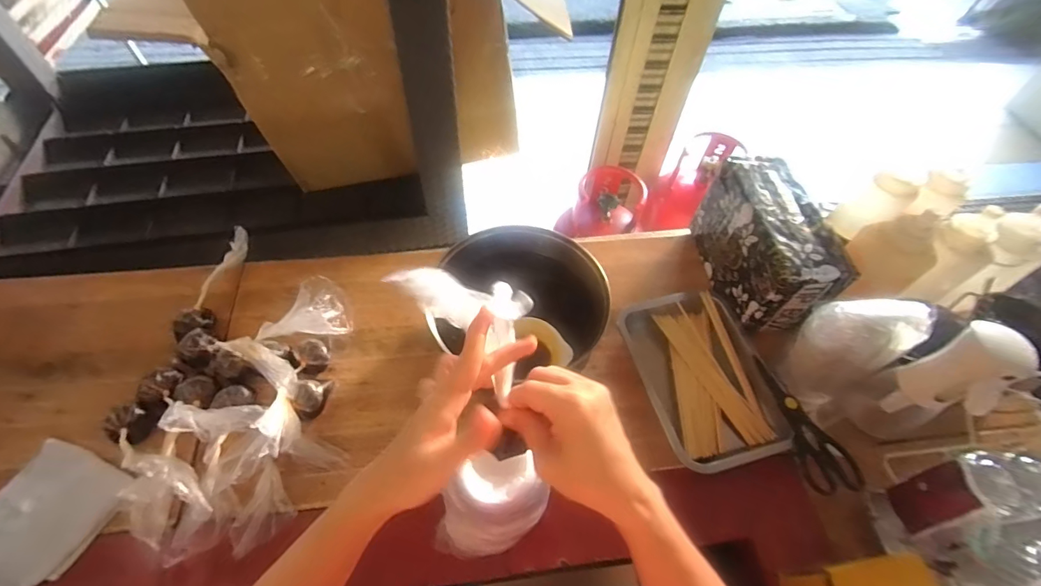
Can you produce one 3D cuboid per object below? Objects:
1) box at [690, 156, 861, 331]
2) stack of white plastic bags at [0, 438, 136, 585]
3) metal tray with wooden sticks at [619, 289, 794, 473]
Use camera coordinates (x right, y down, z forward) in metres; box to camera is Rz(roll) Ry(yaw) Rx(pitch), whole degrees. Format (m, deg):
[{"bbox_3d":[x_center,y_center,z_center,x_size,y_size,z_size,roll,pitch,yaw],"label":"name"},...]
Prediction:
[{"bbox_3d":[0.379,-0.069,0.733,0.101,0.175,0.239,-6,57,-7],"label":"box"},{"bbox_3d":[-0.578,0.275,0.559,0.138,0.025,0.151,21,58,11],"label":"stack of white plastic bags"},{"bbox_3d":[0.260,0.123,0.680,0.168,0.047,0.259,-11,58,-10],"label":"metal tray with wooden sticks"}]

